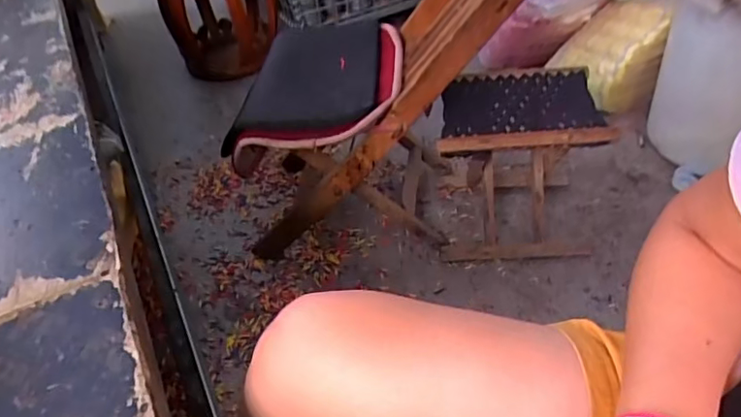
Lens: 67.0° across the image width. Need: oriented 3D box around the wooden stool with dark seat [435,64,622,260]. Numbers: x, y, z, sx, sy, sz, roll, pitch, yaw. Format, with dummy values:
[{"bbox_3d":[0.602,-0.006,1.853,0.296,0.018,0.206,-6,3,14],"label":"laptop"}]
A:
[{"bbox_3d":[0.297,-0.092,1.167,0.305,0.321,0.248,-4,43,4],"label":"wooden stool with dark seat"}]

